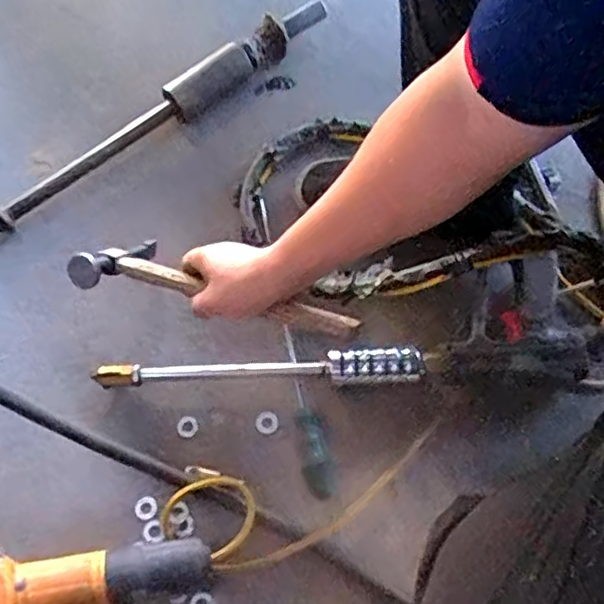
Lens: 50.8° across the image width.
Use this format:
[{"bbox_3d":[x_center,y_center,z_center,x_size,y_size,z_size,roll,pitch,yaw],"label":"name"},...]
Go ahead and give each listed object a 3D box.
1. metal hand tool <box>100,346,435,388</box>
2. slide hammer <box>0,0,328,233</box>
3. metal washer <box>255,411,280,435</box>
[{"bbox_3d":[-0.047,0.080,0.731,0.374,0.038,0.039,-2,67,-2],"label":"metal hand tool"},{"bbox_3d":[-0.207,-0.248,0.873,0.639,0.042,0.050,-41,74,-16],"label":"slide hammer"},{"bbox_3d":[-0.040,0.139,0.733,0.027,0.004,0.026,-34,72,-14],"label":"metal washer"}]

